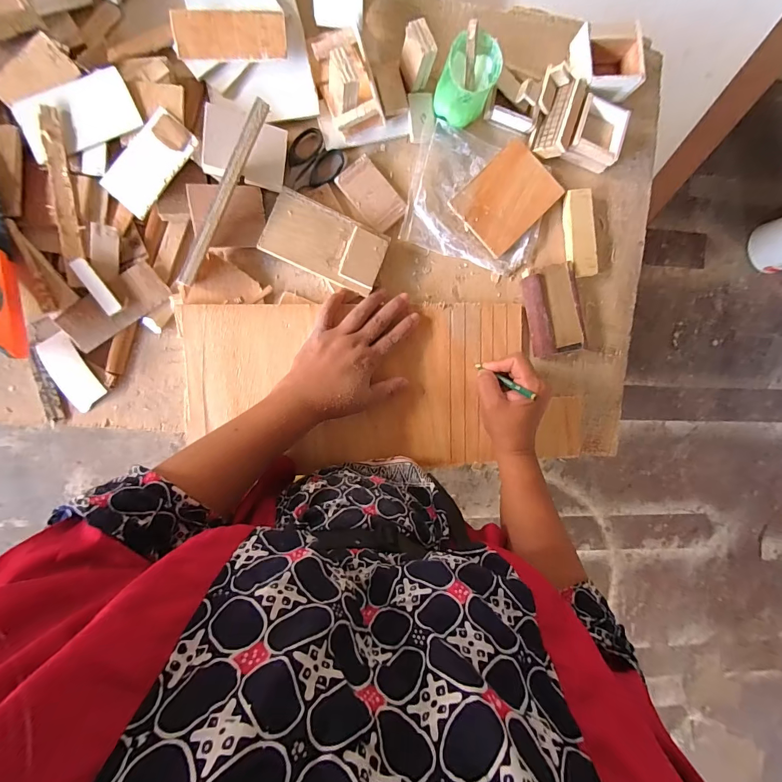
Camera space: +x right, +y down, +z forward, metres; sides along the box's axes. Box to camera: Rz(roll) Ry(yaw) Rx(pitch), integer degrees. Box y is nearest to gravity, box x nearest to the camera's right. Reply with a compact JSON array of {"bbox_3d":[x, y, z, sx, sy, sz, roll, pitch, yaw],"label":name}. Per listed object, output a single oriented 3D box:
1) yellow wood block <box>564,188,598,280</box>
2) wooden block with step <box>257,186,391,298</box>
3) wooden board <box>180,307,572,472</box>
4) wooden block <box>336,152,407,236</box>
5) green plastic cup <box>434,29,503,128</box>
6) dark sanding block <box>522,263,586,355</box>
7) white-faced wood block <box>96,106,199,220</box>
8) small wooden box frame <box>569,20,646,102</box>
[{"bbox_3d":[0.233,-0.192,0.460,0.032,0.017,0.101,-8,93,-7],"label":"yellow wood block"},{"bbox_3d":[-0.070,-0.160,0.406,0.125,0.020,0.070,22,89,-7],"label":"wooden block with step"},{"bbox_3d":[0.009,-0.009,0.439,0.468,0.016,0.202,6,90,-10],"label":"wooden board"},{"bbox_3d":[-0.022,-0.221,0.422,0.047,0.005,0.076,-43,97,-4],"label":"wooden block"},{"bbox_3d":[0.080,-0.326,0.398,0.054,0.060,0.054,0,92,-7],"label":"green plastic cup"},{"bbox_3d":[0.201,-0.098,0.458,0.068,0.021,0.104,-13,94,-6],"label":"dark sanding block"},{"bbox_3d":[-0.234,-0.222,0.362,0.047,0.010,0.095,38,87,-7],"label":"white-faced wood block"},{"bbox_3d":[0.250,-0.383,0.441,0.082,0.034,0.063,-3,93,-7],"label":"small wooden box frame"}]

